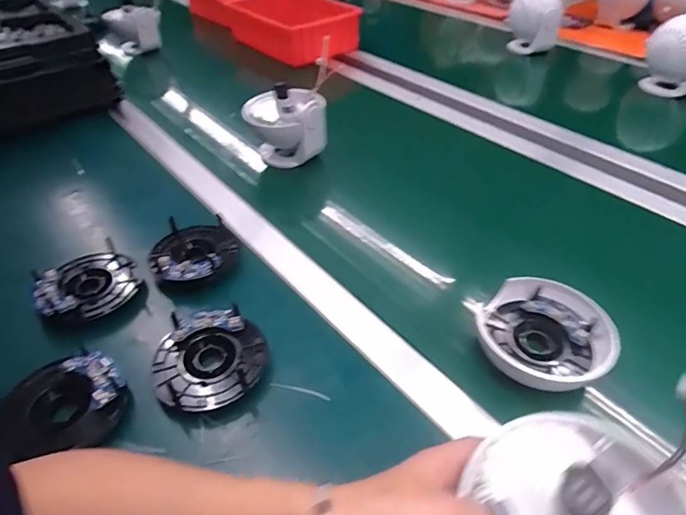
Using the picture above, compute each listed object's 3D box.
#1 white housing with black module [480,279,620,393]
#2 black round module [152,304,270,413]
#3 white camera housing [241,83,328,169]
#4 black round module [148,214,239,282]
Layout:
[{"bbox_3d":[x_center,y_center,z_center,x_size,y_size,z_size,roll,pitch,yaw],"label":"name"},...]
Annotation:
[{"bbox_3d":[0.187,0.072,0.428,0.114,0.038,0.104,-1,43,1],"label":"white housing with black module"},{"bbox_3d":[-0.122,0.093,0.421,0.099,0.025,0.095,-11,44,-10],"label":"black round module"},{"bbox_3d":[-0.087,-0.202,0.701,0.115,0.112,0.093,-9,44,-8],"label":"white camera housing"},{"bbox_3d":[-0.173,-0.009,0.531,0.096,0.024,0.099,-1,43,1],"label":"black round module"}]

